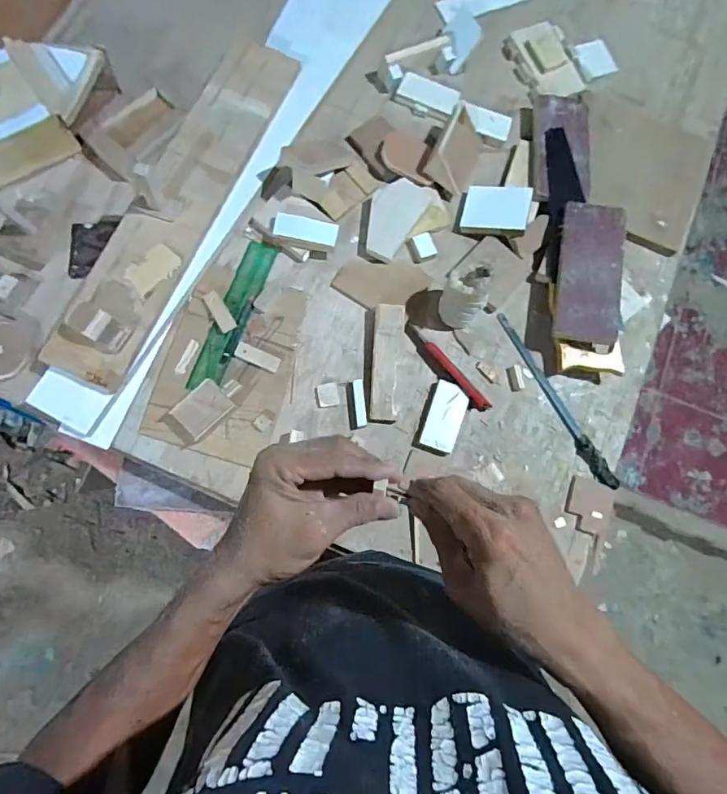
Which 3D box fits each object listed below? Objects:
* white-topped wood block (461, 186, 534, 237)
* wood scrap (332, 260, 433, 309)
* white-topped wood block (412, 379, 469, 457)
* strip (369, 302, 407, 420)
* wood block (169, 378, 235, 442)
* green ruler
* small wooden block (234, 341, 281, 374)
[{"bbox_3d":[0.215,-0.302,0.754,0.103,0.013,0.080,13,82,21],"label":"white-topped wood block"},{"bbox_3d":[0.032,-0.179,0.736,0.147,0.010,0.078,0,78,-3],"label":"wood scrap"},{"bbox_3d":[0.117,0.032,0.701,0.058,0.016,0.106,20,78,2],"label":"white-topped wood block"},{"bbox_3d":[0.036,-0.051,0.705,0.045,0.023,0.172,4,78,-2],"label":"strip"},{"bbox_3d":[-0.226,0.019,0.665,0.074,0.039,0.056,-43,86,-10],"label":"wood block"},{"bbox_3d":[-0.197,-0.125,0.709,0.049,0.010,0.246,20,79,-2],"label":"green ruler"},{"bbox_3d":[-0.157,-0.059,0.696,0.067,0.006,0.024,24,78,2],"label":"small wooden block"}]

